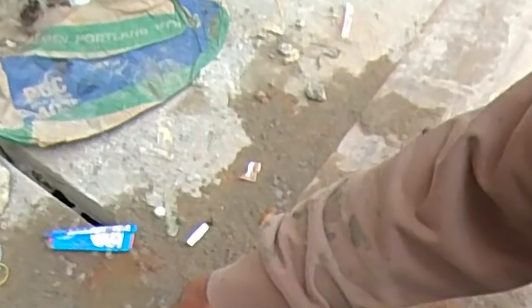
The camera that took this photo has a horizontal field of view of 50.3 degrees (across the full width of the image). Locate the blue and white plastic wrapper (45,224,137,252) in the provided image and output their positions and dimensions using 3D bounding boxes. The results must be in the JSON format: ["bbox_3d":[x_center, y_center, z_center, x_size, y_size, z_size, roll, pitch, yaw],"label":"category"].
[{"bbox_3d":[-0.210,0.101,0.682,0.103,0.006,0.032,0,60,-3],"label":"blue and white plastic wrapper"}]

